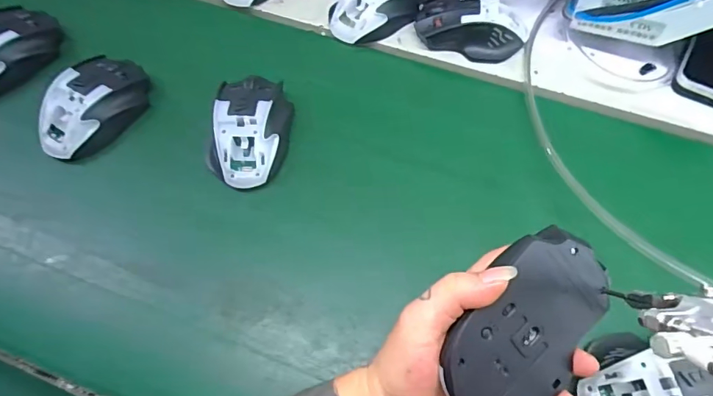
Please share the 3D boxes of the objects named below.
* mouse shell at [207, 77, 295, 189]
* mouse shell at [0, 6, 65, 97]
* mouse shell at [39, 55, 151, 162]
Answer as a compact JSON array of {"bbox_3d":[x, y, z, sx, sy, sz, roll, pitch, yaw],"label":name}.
[{"bbox_3d":[-0.101,-0.068,0.450,0.069,0.042,0.113,5,63,4],"label":"mouse shell"},{"bbox_3d":[-0.374,-0.158,0.503,0.068,0.044,0.121,21,65,11],"label":"mouse shell"},{"bbox_3d":[-0.259,-0.092,0.467,0.068,0.042,0.113,18,65,10],"label":"mouse shell"}]

